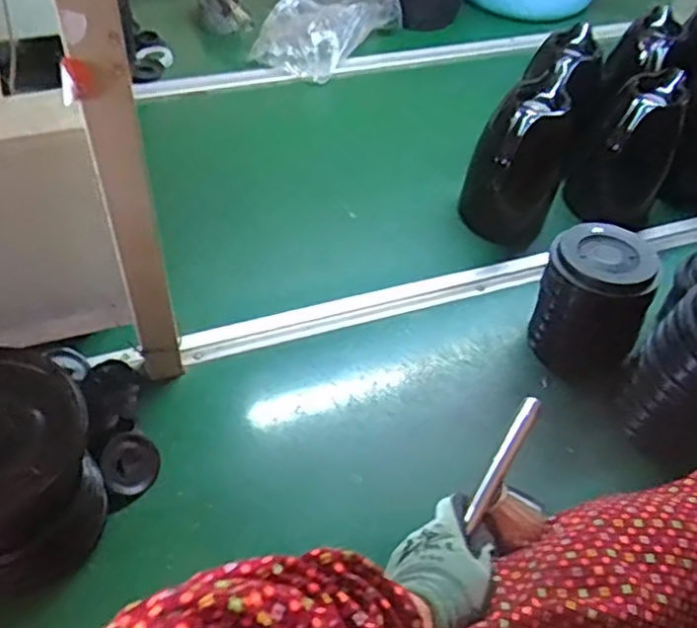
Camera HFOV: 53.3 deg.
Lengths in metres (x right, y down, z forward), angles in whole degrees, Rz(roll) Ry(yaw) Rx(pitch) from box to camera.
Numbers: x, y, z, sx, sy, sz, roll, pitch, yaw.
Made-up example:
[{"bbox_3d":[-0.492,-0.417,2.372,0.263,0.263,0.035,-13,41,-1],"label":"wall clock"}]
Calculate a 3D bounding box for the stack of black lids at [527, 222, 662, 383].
[{"bbox_3d":[0.295,-0.016,0.840,0.128,0.149,0.126,35,55,22],"label":"stack of black lids"}]

